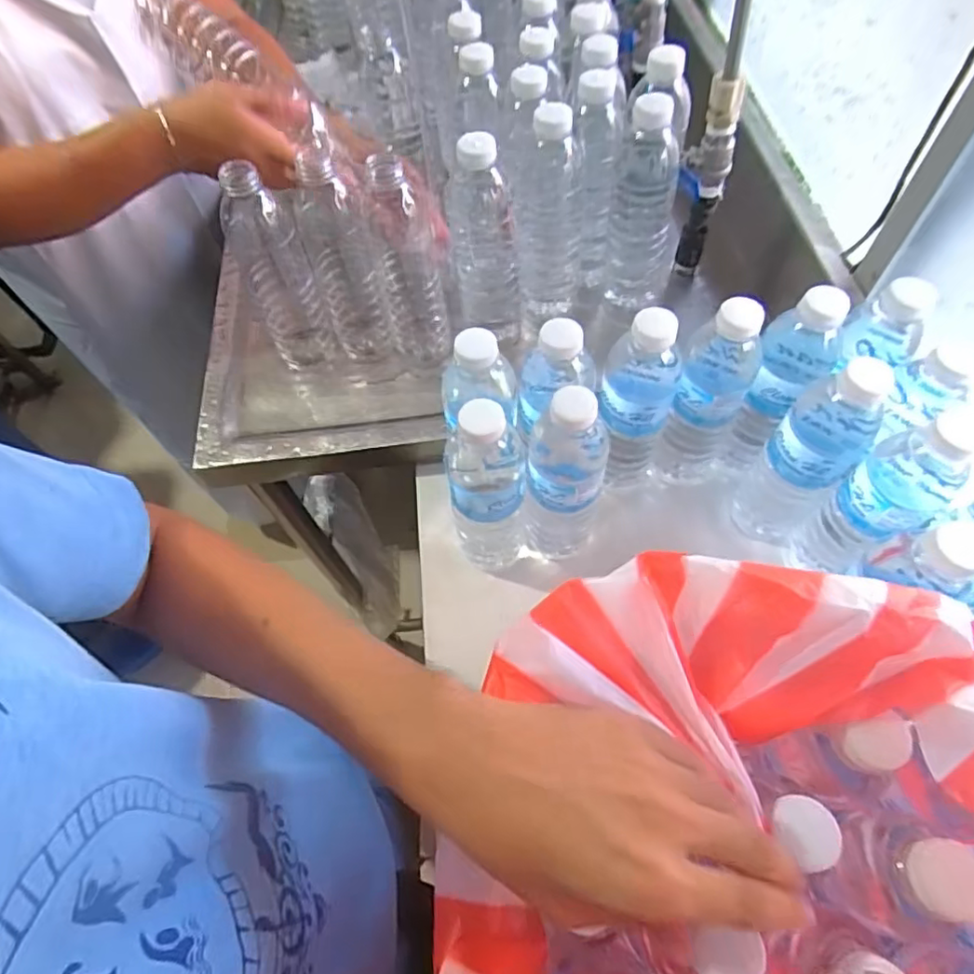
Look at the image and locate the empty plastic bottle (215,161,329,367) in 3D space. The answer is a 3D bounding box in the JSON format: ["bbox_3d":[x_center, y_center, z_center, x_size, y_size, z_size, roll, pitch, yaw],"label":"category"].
[{"bbox_3d":[-0.197,-0.199,0.576,0.060,0.198,0.054,-20,62,-9],"label":"empty plastic bottle"}]

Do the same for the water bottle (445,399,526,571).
[{"bbox_3d":[0.001,0.011,0.494,0.056,0.216,0.056,-7,61,-2],"label":"water bottle"}]

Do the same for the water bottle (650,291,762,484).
[{"bbox_3d":[0.188,-0.066,0.520,0.057,0.203,0.056,-1,61,1],"label":"water bottle"}]

